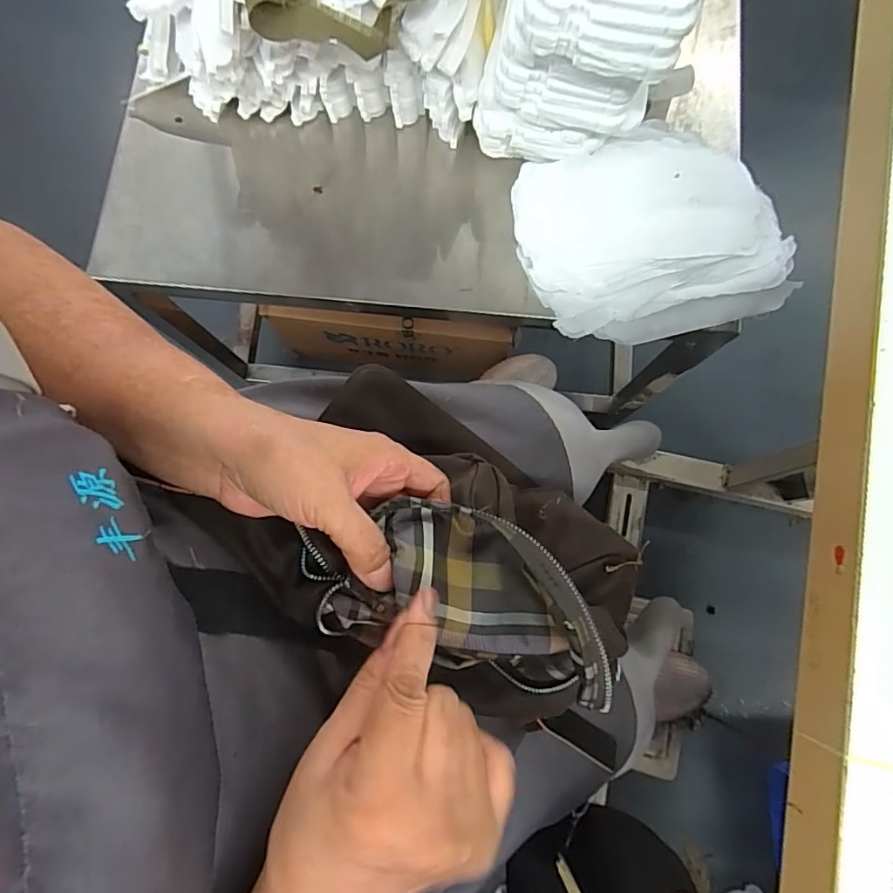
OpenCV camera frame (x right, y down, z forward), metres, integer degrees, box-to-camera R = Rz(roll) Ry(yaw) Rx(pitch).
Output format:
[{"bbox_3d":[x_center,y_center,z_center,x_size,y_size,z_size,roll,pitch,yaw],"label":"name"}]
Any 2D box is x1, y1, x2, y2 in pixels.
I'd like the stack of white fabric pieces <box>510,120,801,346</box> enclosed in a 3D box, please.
[{"bbox_3d":[0.207,-0.222,0.533,0.246,0.050,0.213,-12,79,-1],"label":"stack of white fabric pieces"}]

